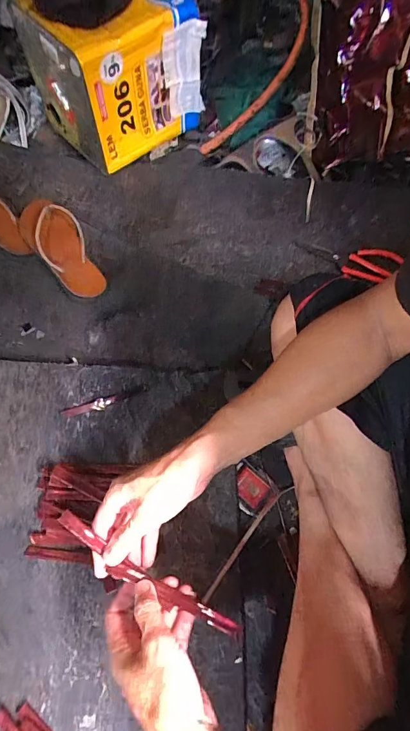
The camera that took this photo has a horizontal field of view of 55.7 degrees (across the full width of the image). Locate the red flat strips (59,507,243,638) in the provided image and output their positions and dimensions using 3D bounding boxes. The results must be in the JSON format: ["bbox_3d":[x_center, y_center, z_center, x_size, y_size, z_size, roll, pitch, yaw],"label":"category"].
[{"bbox_3d":[-0.060,0.209,0.382,0.204,0.016,0.024,31,64,5],"label":"red flat strips"}]

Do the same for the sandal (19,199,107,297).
[{"bbox_3d":[-0.261,-0.220,0.718,0.095,0.048,0.223,-34,85,-19],"label":"sandal"}]

